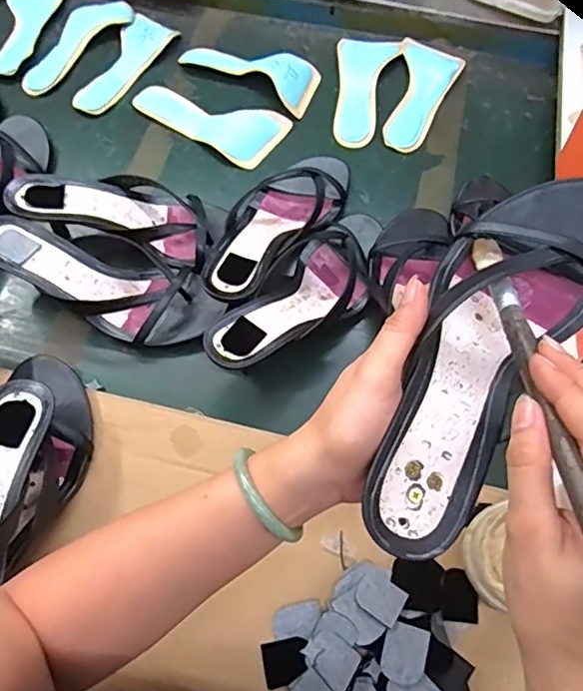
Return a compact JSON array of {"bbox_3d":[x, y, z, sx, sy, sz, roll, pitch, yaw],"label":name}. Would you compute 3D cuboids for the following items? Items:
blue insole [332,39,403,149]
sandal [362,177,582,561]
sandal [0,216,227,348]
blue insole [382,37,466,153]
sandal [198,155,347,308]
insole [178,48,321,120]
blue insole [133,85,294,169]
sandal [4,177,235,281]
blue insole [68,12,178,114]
[{"bbox_3d":[0.087,-0.327,0.735,0.075,0.004,0.188,11,64,5],"label":"blue insole"},{"bbox_3d":[0.113,0.004,0.324,0.096,0.060,0.236,31,74,14],"label":"sandal"},{"bbox_3d":[-0.186,-0.067,0.568,0.238,0.057,0.093,23,65,-3],"label":"sandal"},{"bbox_3d":[0.164,-0.317,0.729,0.077,0.010,0.184,16,64,7],"label":"blue insole"},{"bbox_3d":[-0.017,-0.134,0.605,0.095,0.053,0.247,25,52,11],"label":"sandal"},{"bbox_3d":[-0.047,-0.363,0.748,0.186,0.027,0.077,32,67,14],"label":"insole"},{"bbox_3d":[-0.102,-0.286,0.716,0.188,0.012,0.091,30,67,13],"label":"blue insole"},{"bbox_3d":[-0.178,-0.145,0.603,0.213,0.059,0.100,13,63,-8],"label":"sandal"},{"bbox_3d":[-0.225,-0.366,0.754,0.070,0.012,0.176,28,66,12],"label":"blue insole"}]

